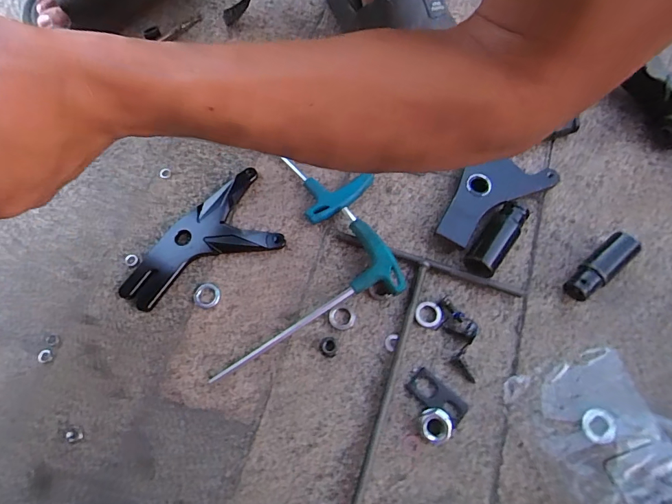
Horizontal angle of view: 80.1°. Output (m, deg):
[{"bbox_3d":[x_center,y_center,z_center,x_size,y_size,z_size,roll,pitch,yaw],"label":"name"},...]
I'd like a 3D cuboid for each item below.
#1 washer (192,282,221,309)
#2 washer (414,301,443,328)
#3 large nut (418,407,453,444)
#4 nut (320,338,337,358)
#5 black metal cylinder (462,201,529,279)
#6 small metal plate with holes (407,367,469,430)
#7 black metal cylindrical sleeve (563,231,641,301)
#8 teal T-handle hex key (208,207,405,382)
[{"bbox_3d":[-0.126,0.043,0.389,0.027,0.004,0.025,-1,71,2],"label":"washer"},{"bbox_3d":[0.086,0.057,0.370,0.024,0.004,0.025,-1,71,2],"label":"washer"},{"bbox_3d":[0.083,0.145,0.335,0.025,0.016,0.026,-1,71,2],"label":"large nut"},{"bbox_3d":[-0.007,0.086,0.364,0.015,0.009,0.017,13,72,6],"label":"nut"},{"bbox_3d":[0.152,-0.011,0.386,0.032,0.026,0.080,33,75,12],"label":"black metal cylinder"},{"bbox_3d":[0.088,0.126,0.347,0.052,0.006,0.024,39,77,14],"label":"small metal plate with holes"},{"bbox_3d":[0.249,0.014,0.378,0.082,0.026,0.027,-38,74,-10],"label":"black metal cylindrical sleeve"},{"bbox_3d":[-0.040,0.035,0.375,0.193,0.024,0.094,-26,72,-7],"label":"teal T-handle hex key"}]

